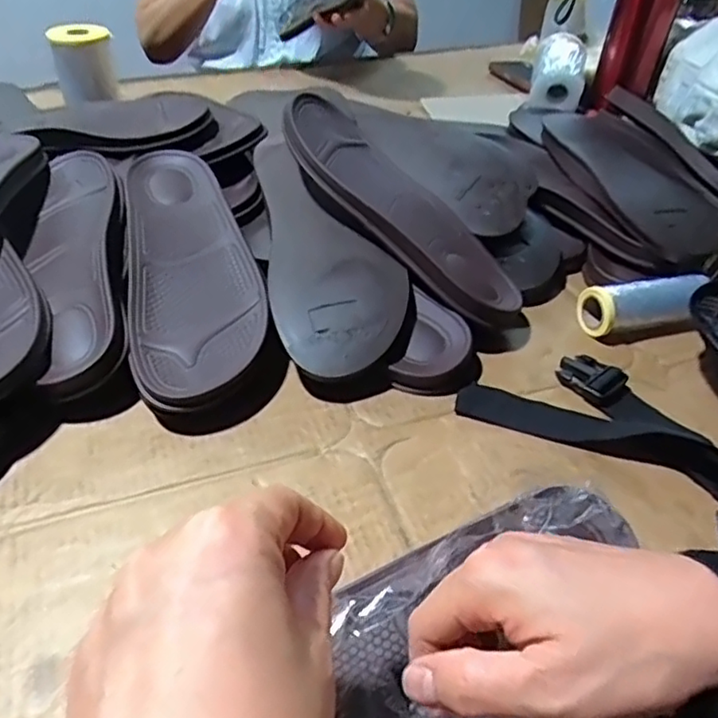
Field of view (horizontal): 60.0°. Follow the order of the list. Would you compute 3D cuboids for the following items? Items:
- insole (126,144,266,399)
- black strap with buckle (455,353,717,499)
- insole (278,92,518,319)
[{"bbox_3d":[-0.130,-0.077,0.483,0.096,0.018,0.248,-8,56,-14],"label":"insole"},{"bbox_3d":[0.195,0.045,0.426,0.234,0.025,0.090,23,45,19],"label":"black strap with buckle"},{"bbox_3d":[0.031,-0.130,0.512,0.097,0.024,0.256,-33,73,-34],"label":"insole"}]

